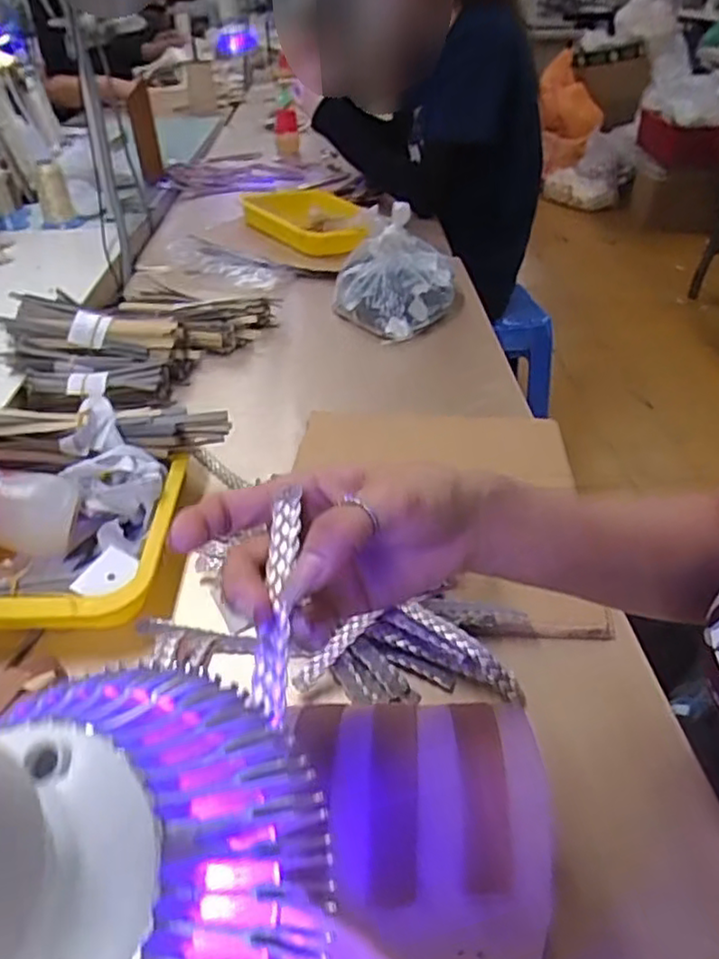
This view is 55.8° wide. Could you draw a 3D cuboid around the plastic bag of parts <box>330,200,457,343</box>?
[{"bbox_3d":[0.043,-0.273,0.882,0.160,0.128,0.154,5,37,7],"label":"plastic bag of parts"}]

